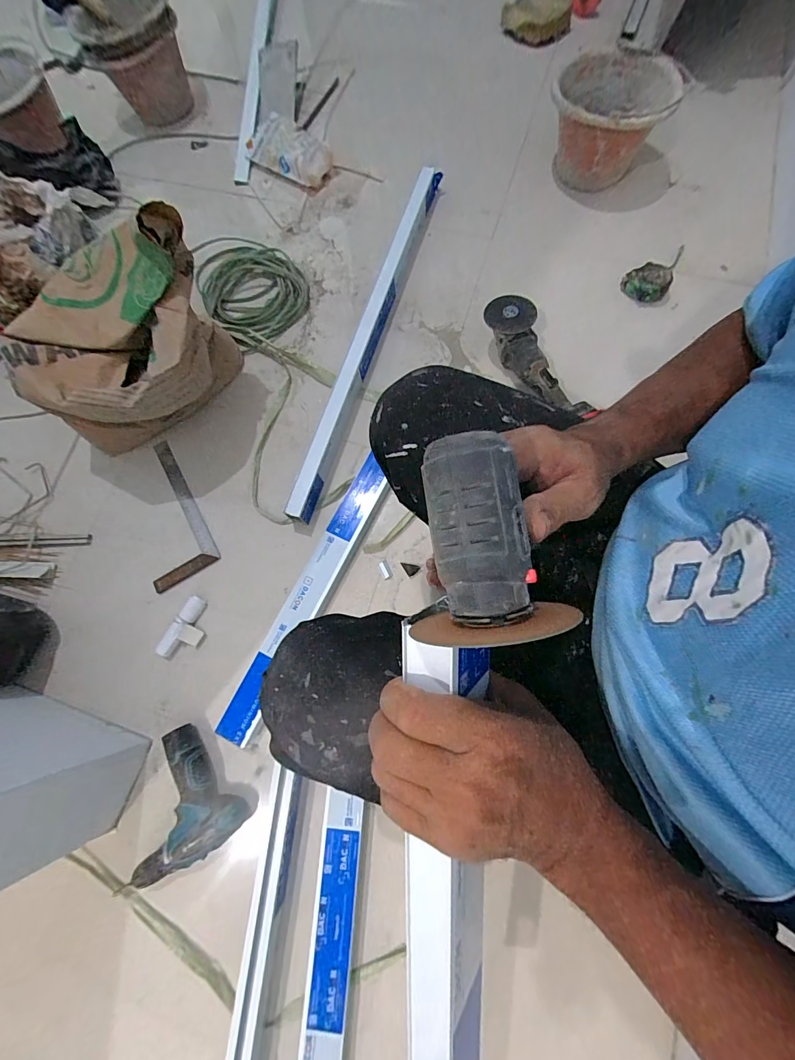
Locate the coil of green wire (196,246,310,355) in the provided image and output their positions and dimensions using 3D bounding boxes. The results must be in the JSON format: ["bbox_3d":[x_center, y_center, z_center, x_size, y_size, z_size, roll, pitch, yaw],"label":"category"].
[{"bbox_3d":[-0.334,-0.558,0.943,0.227,0.033,0.256,-39,76,-7],"label":"coil of green wire"}]

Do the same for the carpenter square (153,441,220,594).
[{"bbox_3d":[-0.466,-0.033,0.816,0.130,0.016,0.293,-29,75,-4],"label":"carpenter square"}]

